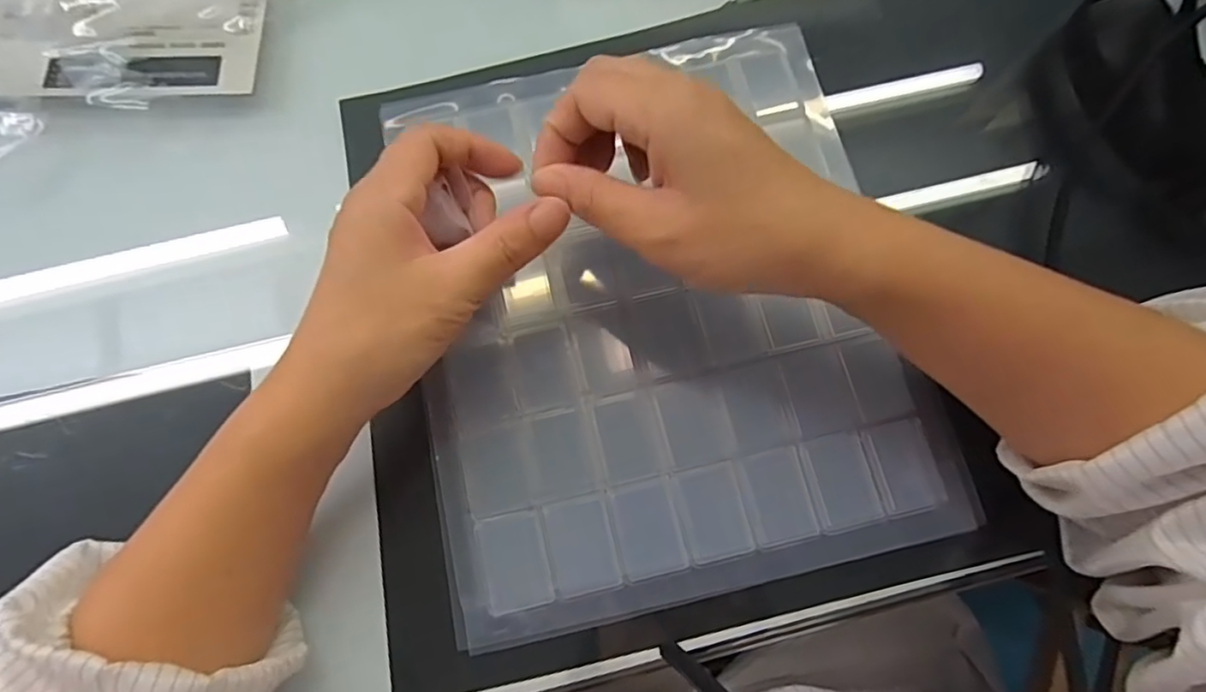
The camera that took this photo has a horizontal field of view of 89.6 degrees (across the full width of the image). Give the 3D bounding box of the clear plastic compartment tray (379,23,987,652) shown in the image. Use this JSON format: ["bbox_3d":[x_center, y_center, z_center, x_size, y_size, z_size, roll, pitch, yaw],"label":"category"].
[{"bbox_3d":[0.024,-0.026,0.304,0.235,0.013,0.278,-12,74,-3],"label":"clear plastic compartment tray"}]

